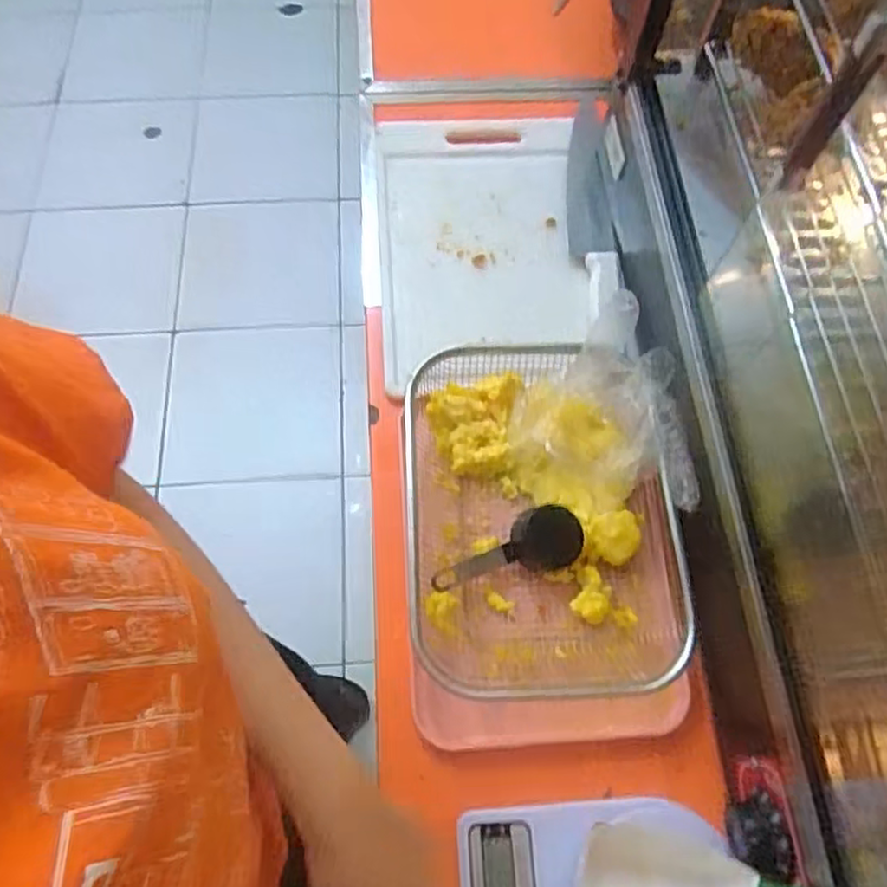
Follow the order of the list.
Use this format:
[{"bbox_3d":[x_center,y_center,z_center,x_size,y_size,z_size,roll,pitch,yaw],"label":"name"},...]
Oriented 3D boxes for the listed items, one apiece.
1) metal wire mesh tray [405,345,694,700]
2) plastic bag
[{"bbox_3d":[0.078,0.055,0.577,0.215,0.075,0.304,-2,66,-3],"label":"metal wire mesh tray"},{"bbox_3d":[0.126,-0.023,0.594,0.136,0.099,0.176,0,66,-2],"label":"plastic bag"}]

